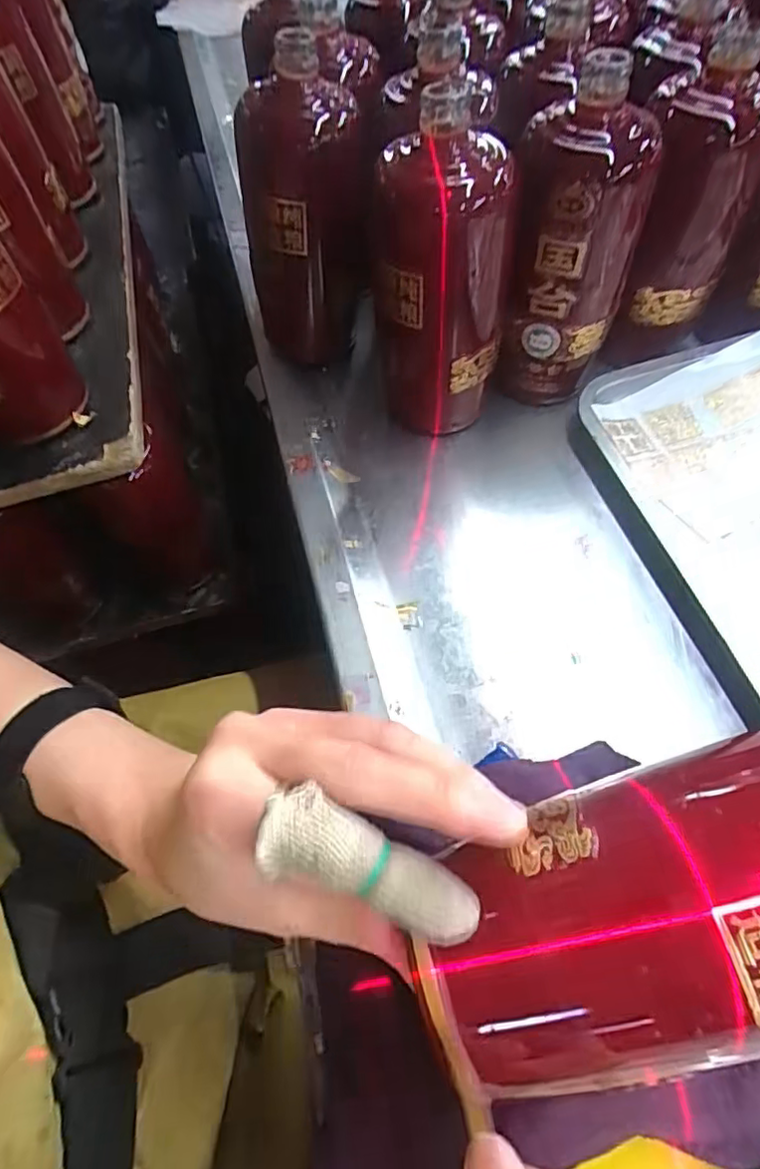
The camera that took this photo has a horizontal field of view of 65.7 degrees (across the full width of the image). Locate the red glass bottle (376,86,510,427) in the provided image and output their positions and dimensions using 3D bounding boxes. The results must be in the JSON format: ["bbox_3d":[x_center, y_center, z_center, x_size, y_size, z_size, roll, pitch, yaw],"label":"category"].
[{"bbox_3d":[0.034,-0.187,0.372,0.085,0.181,0.090,2,58,4],"label":"red glass bottle"}]

